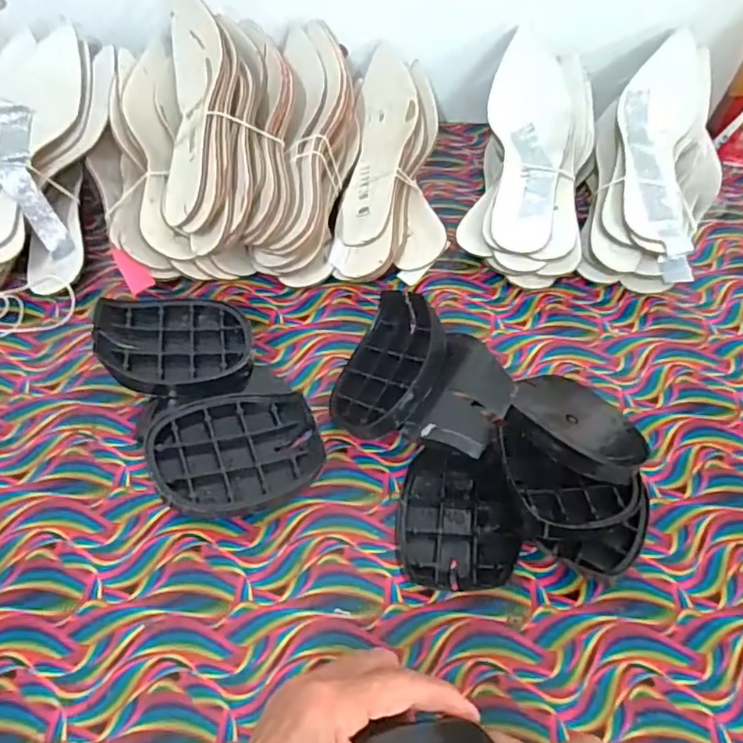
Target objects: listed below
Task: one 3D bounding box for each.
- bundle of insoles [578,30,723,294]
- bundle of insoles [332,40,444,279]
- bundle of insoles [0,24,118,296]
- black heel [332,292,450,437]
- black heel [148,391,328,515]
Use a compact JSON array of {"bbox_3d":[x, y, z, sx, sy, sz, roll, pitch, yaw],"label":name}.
[{"bbox_3d":[0.292,-0.212,0.615,0.129,0.060,0.293,19,68,11],"label":"bundle of insoles"},{"bbox_3d":[0.024,-0.212,0.604,0.101,0.046,0.283,5,67,1],"label":"bundle of insoles"},{"bbox_3d":[-0.326,-0.207,0.584,0.136,0.060,0.291,3,69,0],"label":"bundle of insoles"},{"bbox_3d":[0.015,-0.004,0.471,0.091,0.030,0.116,16,69,49],"label":"black heel"},{"bbox_3d":[-0.096,0.060,0.444,0.112,0.042,0.086,-19,58,-15],"label":"black heel"}]

